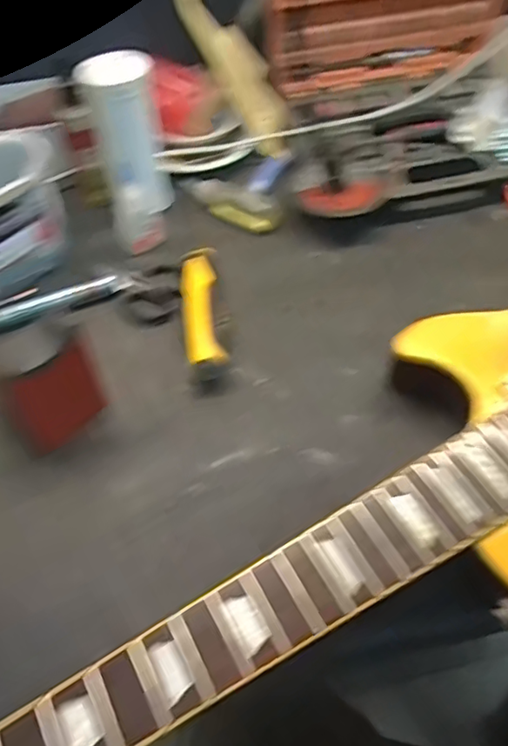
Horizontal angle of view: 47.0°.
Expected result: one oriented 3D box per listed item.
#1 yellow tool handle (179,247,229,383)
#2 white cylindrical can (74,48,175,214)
[{"bbox_3d":[-0.043,-0.052,0.482,0.030,0.030,0.123,-7,55,-3],"label":"yellow tool handle"},{"bbox_3d":[-0.111,-0.208,0.521,0.056,0.124,0.059,-1,55,1],"label":"white cylindrical can"}]

